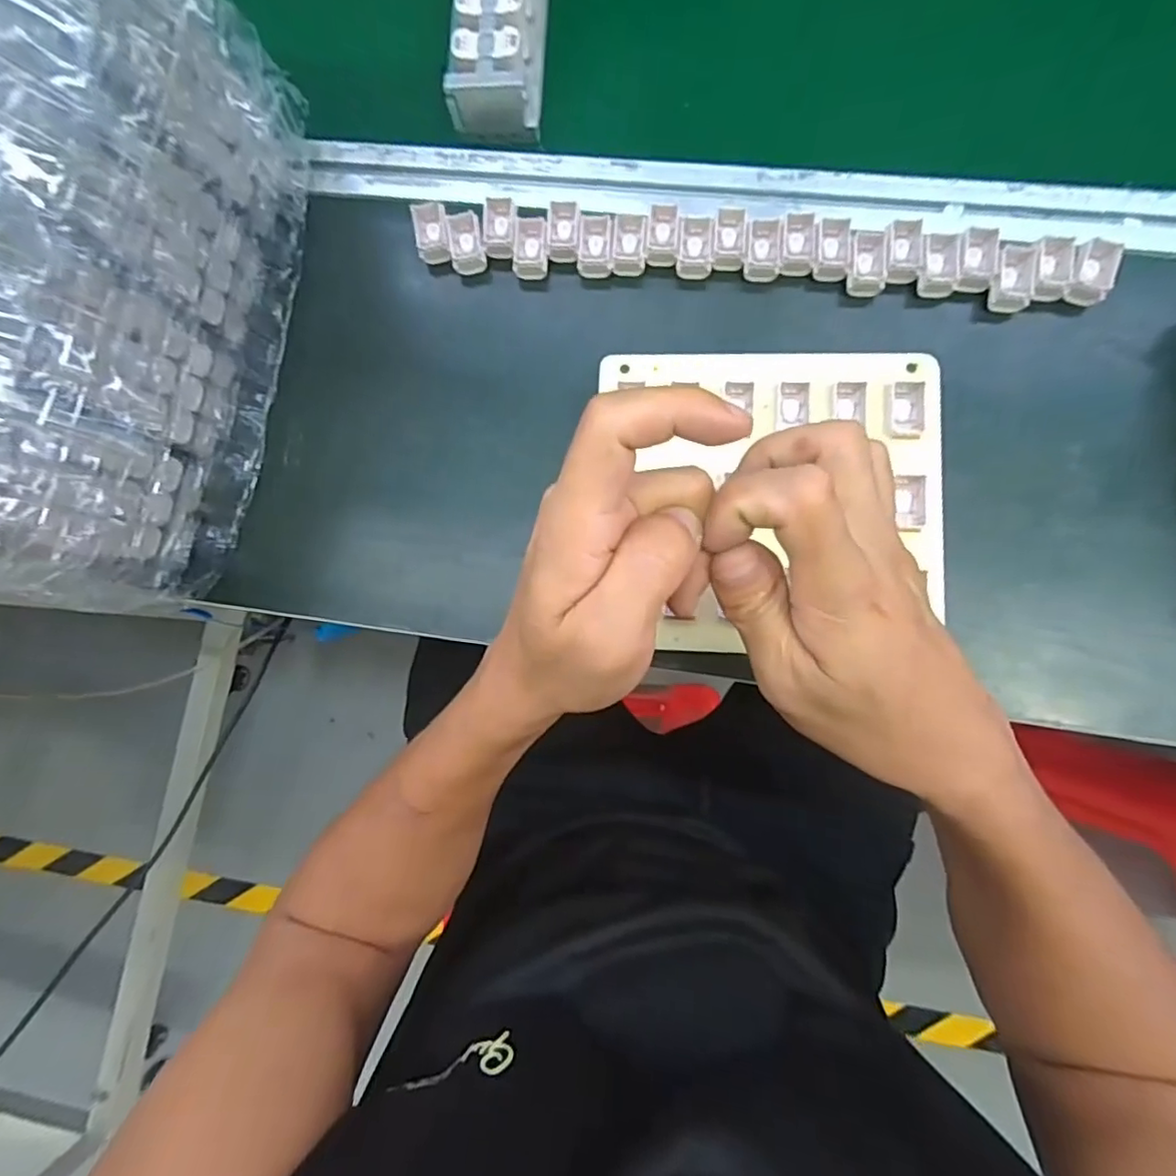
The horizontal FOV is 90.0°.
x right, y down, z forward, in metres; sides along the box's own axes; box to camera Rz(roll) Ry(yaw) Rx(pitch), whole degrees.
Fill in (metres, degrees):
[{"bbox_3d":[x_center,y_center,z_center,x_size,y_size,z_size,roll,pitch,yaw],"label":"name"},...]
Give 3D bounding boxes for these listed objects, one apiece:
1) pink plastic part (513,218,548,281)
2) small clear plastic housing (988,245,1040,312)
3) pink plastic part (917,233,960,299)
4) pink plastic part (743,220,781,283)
[{"bbox_3d":[-0.038,-0.226,0.392,0.022,0.010,0.037,0,83,5],"label":"pink plastic part"},{"bbox_3d":[0.259,-0.190,0.360,0.022,0.015,0.037,5,83,5],"label":"small clear plastic housing"},{"bbox_3d":[0.218,-0.201,0.365,0.021,0.009,0.036,6,84,5],"label":"pink plastic part"},{"bbox_3d":[0.112,-0.216,0.375,0.022,0.010,0.034,4,83,5],"label":"pink plastic part"}]

